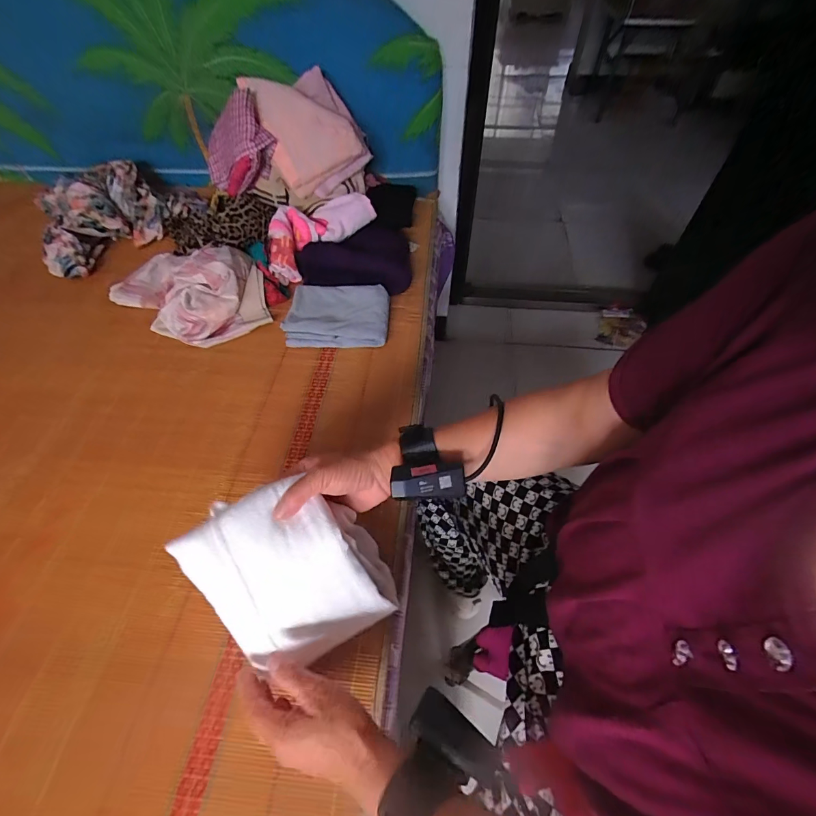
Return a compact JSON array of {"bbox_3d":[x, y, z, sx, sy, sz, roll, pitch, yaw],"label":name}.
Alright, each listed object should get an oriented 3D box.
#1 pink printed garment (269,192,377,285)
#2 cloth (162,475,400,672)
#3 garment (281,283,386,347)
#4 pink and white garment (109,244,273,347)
[{"bbox_3d":[-0.185,-0.359,0.781,0.234,0.084,0.106,-31,60,-4],"label":"pink printed garment"},{"bbox_3d":[-0.114,0.165,0.382,0.147,0.042,0.183,-29,101,-3],"label":"cloth"},{"bbox_3d":[-0.129,-0.171,0.718,0.183,0.037,0.133,1,55,1],"label":"garment"},{"bbox_3d":[-0.413,-0.237,0.732,0.321,0.088,0.196,27,60,18],"label":"pink and white garment"}]

